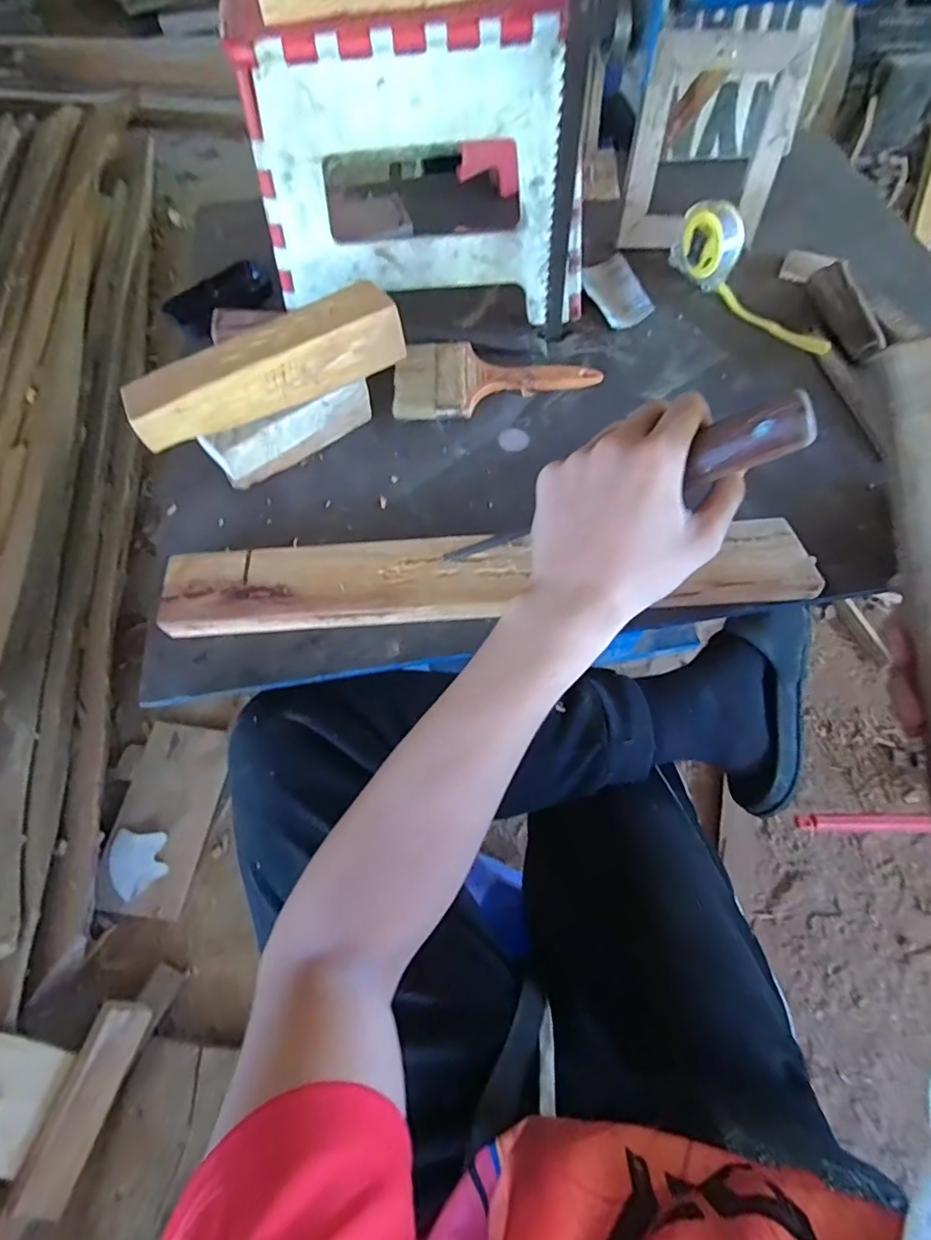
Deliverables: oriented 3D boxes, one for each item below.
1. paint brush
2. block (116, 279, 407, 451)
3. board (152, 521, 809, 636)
[{"bbox_3d":[0.028,-0.223,0.506,0.186,0.016,0.086,0,63,3],"label":"paint brush"},{"bbox_3d":[-0.147,-0.190,0.414,0.206,0.047,0.037,-31,66,-13],"label":"block"},{"bbox_3d":[0.014,-0.033,0.402,0.463,0.019,0.066,-2,63,1],"label":"board"}]

